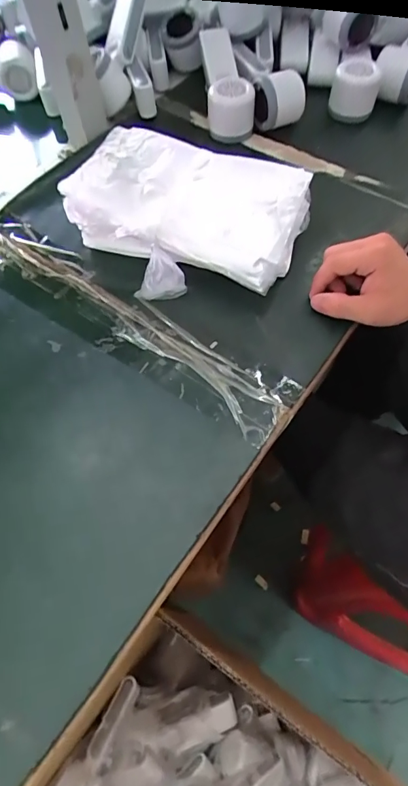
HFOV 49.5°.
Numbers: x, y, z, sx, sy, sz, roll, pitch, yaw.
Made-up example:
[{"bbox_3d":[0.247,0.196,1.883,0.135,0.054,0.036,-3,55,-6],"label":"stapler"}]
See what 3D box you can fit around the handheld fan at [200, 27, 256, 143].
[{"bbox_3d":[0.031,-0.408,0.585,0.058,0.046,0.191,-4,61,0],"label":"handheld fan"}]

